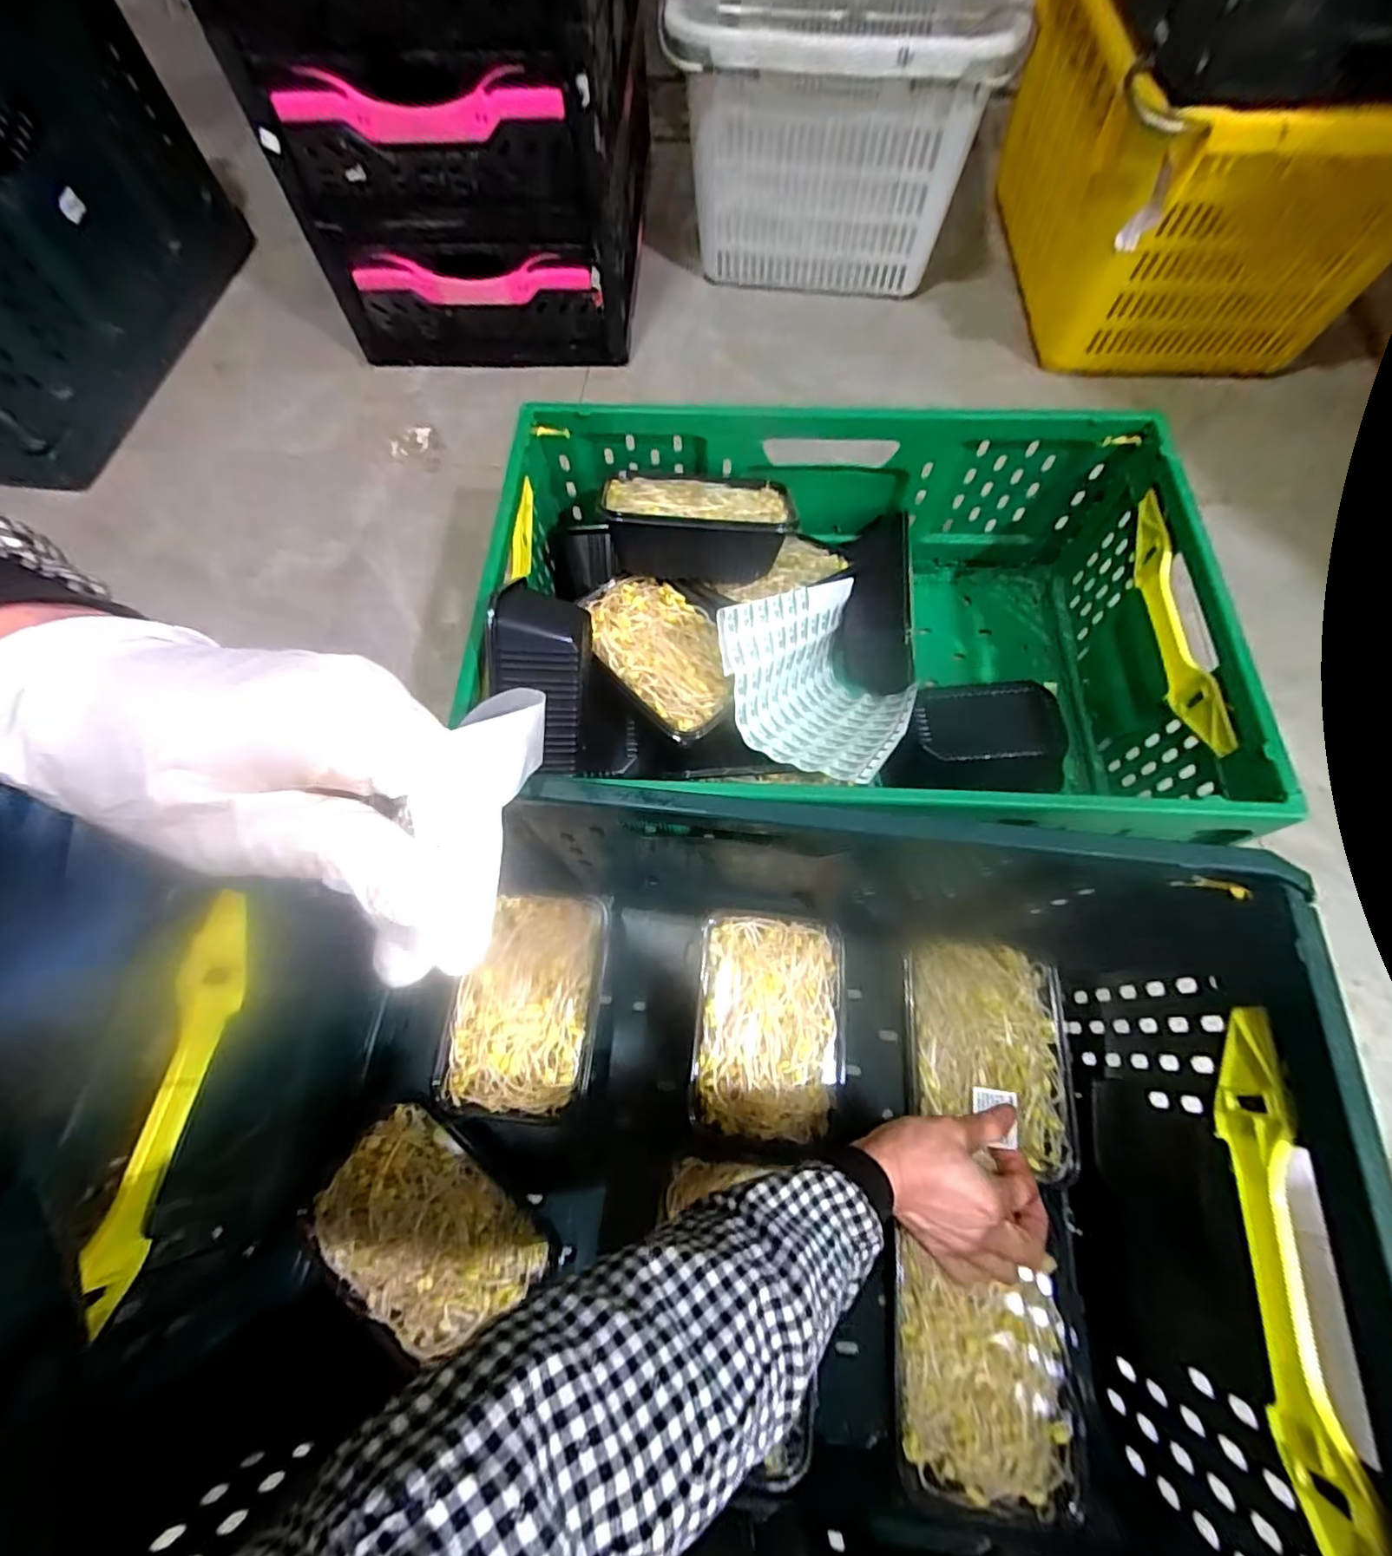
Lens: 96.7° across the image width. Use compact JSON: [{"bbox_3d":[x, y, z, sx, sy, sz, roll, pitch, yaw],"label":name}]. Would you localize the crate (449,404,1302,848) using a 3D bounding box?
[{"bbox_3d":[0.124,-0.129,0.613,0.625,0.245,0.387,6,67,4],"label":"crate"}]

